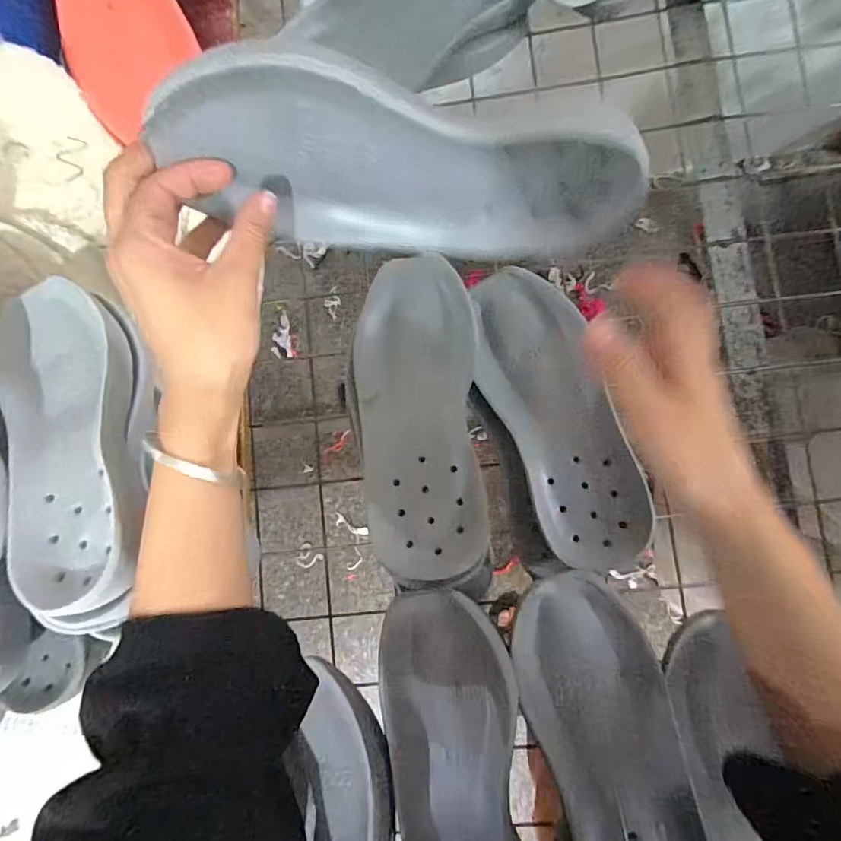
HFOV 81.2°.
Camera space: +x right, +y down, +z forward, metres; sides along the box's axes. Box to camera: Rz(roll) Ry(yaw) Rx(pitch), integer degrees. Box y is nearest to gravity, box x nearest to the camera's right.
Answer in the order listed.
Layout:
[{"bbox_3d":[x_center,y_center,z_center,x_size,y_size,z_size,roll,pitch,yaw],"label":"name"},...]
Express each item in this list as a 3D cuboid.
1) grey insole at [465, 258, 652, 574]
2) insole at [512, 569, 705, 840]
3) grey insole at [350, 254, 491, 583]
[{"bbox_3d":[0.116,-0.010,0.435,0.098,0.020,0.272,-19,75,16],"label":"grey insole"},{"bbox_3d":[0.143,0.247,0.366,0.108,0.027,0.251,-13,70,2],"label":"insole"},{"bbox_3d":[-0.003,-0.011,0.416,0.107,0.025,0.272,-5,71,3],"label":"grey insole"}]

